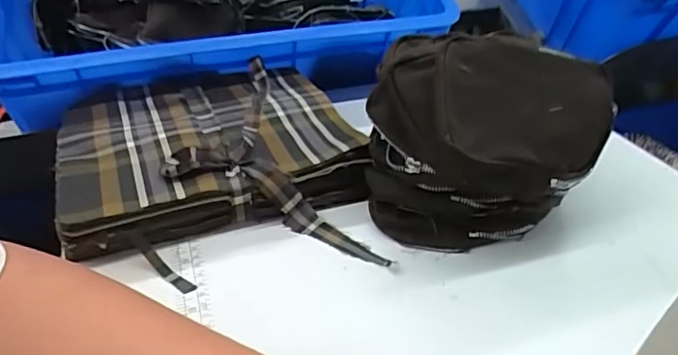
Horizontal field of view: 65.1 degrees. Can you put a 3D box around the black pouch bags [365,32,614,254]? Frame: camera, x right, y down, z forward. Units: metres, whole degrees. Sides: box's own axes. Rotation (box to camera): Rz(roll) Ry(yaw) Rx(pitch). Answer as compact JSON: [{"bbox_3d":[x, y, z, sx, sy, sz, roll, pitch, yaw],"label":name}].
[{"bbox_3d":[0.106,-0.039,0.439,0.160,0.133,0.160,0,34,3],"label":"black pouch bags"}]

